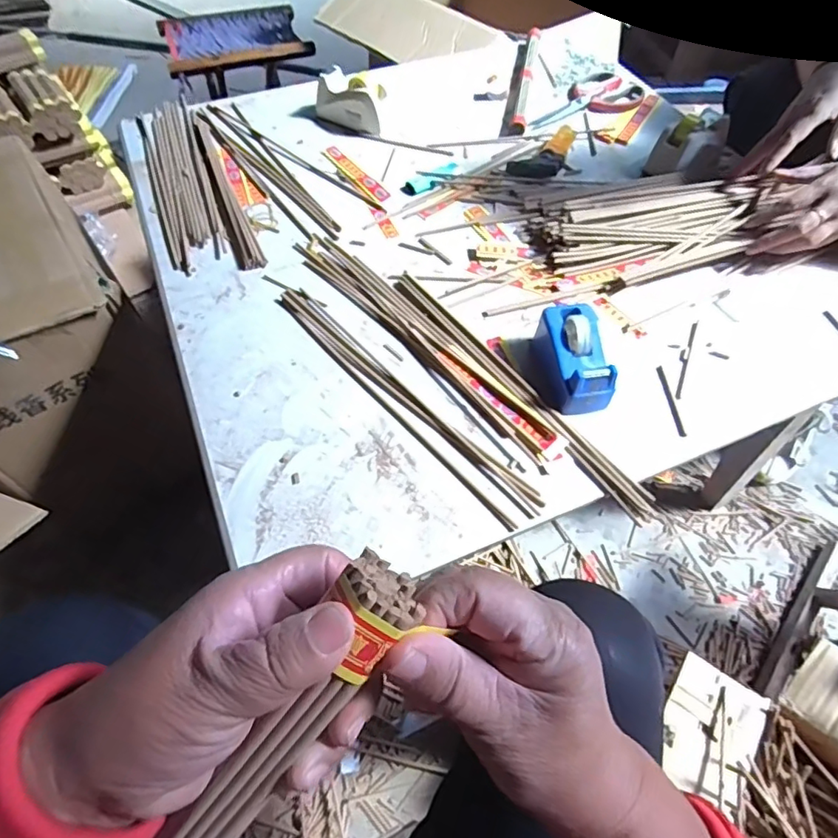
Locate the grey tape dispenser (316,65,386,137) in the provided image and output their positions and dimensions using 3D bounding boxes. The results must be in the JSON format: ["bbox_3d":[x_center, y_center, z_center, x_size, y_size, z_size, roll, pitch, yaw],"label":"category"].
[{"bbox_3d":[-0.096,-0.459,0.798,0.109,0.059,0.052,25,60,17],"label":"grey tape dispenser"}]

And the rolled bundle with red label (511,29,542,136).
[{"bbox_3d":[0.172,-0.542,0.872,0.020,0.018,0.311,9,57,7],"label":"rolled bundle with red label"}]

